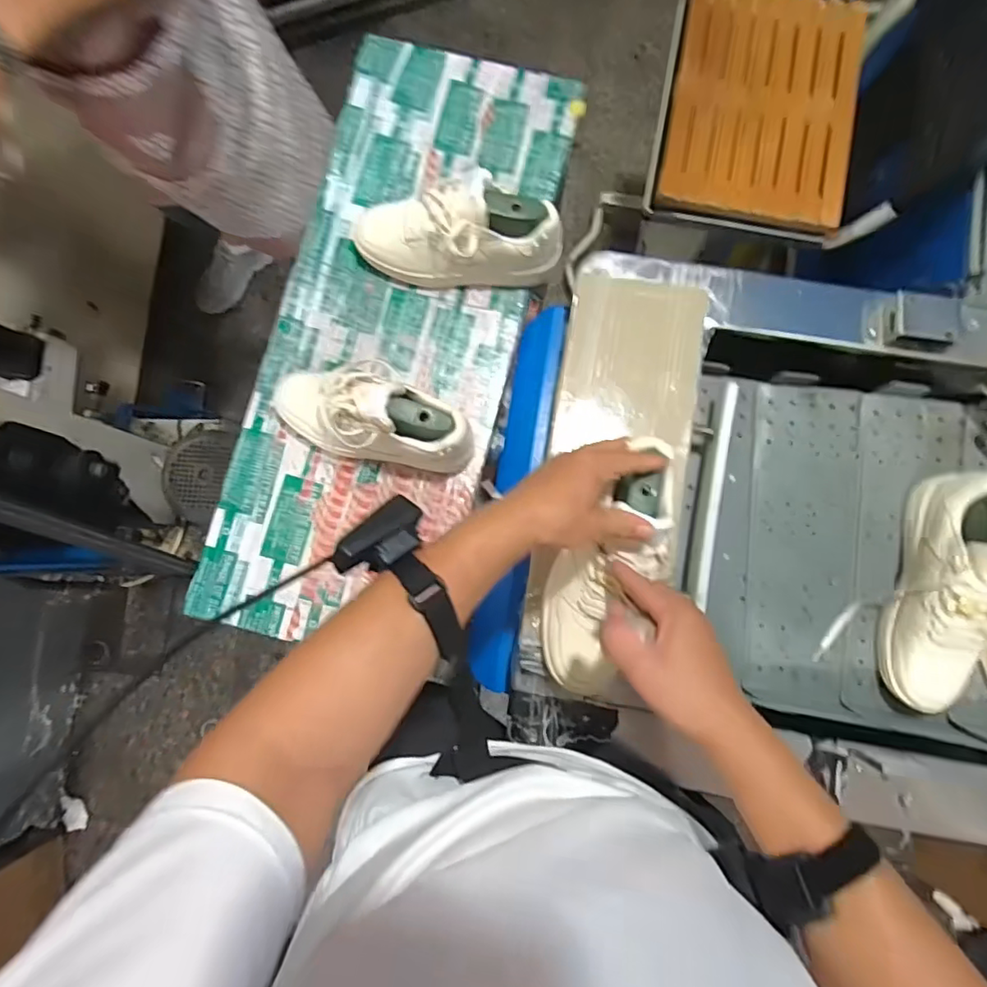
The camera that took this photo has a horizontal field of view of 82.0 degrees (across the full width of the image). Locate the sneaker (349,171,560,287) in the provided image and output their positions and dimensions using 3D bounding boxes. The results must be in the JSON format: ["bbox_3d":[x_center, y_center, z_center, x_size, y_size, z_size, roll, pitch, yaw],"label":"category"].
[{"bbox_3d":[-0.046,-0.315,0.695,0.252,0.131,0.085,-3,83,0],"label":"sneaker"}]

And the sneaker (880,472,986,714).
[{"bbox_3d":[0.503,0.108,0.604,0.101,0.137,0.257,13,83,2],"label":"sneaker"}]

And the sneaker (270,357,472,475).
[{"bbox_3d":[-0.149,-0.109,0.683,0.257,0.127,0.122,15,84,2],"label":"sneaker"}]

